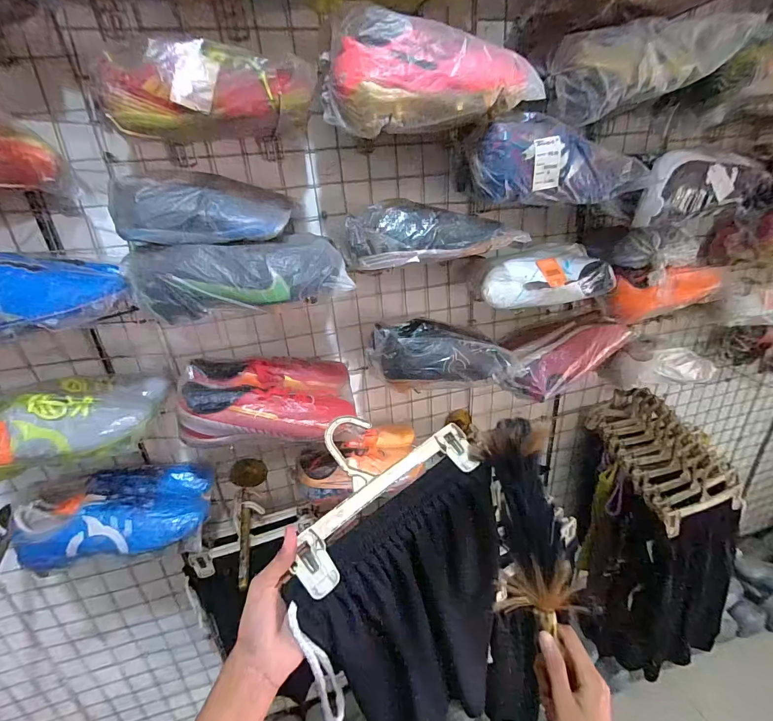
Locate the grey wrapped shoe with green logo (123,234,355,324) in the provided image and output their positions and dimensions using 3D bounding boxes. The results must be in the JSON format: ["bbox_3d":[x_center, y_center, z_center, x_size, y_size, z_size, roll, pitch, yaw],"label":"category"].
[{"bbox_3d":[-0.200,-0.120,0.523,0.279,0.086,0.096,-8,25,-9],"label":"grey wrapped shoe with green logo"}]

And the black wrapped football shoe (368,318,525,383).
[{"bbox_3d":[0.105,-0.020,0.684,0.256,0.085,0.109,-4,24,-1],"label":"black wrapped football shoe"}]

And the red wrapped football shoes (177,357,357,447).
[{"bbox_3d":[-0.190,0.045,0.624,0.252,0.090,0.183,-4,24,0],"label":"red wrapped football shoes"}]

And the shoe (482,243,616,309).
[{"bbox_3d":[0.272,-0.147,0.661,0.234,0.076,0.090,-10,25,-13],"label":"shoe"}]

